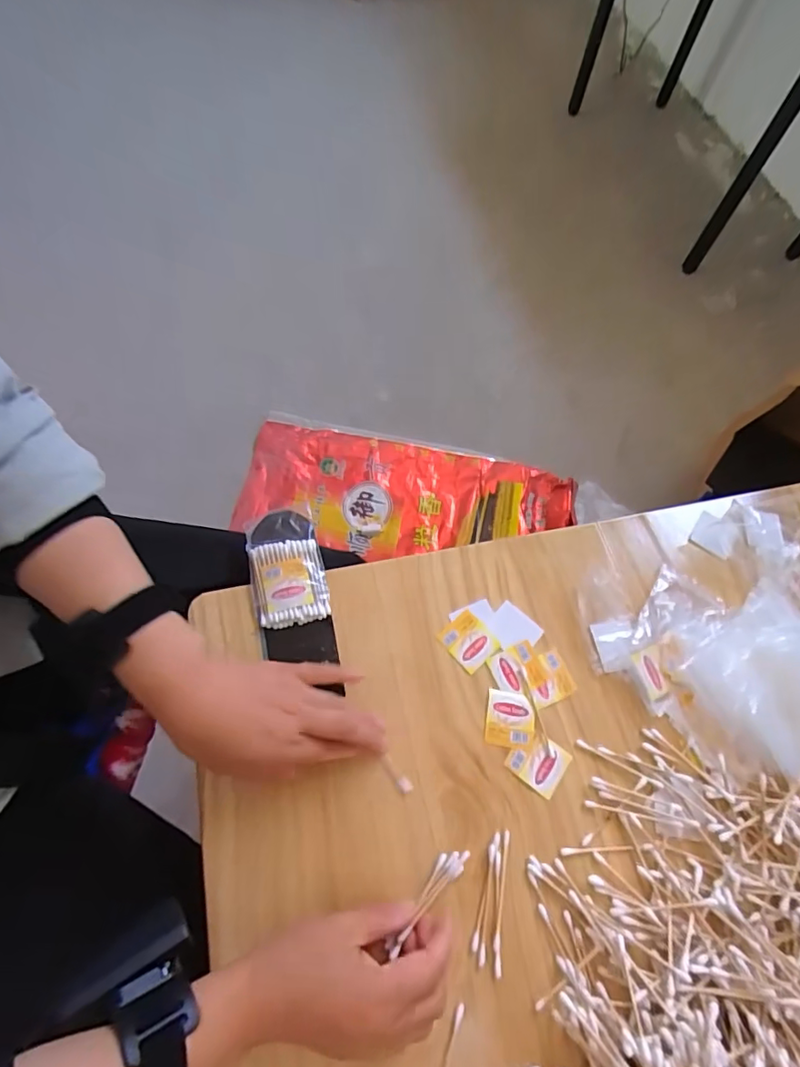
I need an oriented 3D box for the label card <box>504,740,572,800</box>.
[{"bbox_3d":[0.108,0.180,0.406,0.042,0.004,0.037,34,68,15],"label":"label card"}]

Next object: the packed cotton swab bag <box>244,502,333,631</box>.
[{"bbox_3d":[-0.101,0.027,0.455,0.061,0.014,0.107,-13,64,-7],"label":"packed cotton swab bag"}]

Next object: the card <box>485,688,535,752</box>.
[{"bbox_3d":[0.090,0.151,0.418,0.039,0.004,0.042,10,64,4],"label":"card"}]

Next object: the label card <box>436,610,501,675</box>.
[{"bbox_3d":[0.059,0.092,0.444,0.038,0.004,0.043,-39,76,-20],"label":"label card"}]

